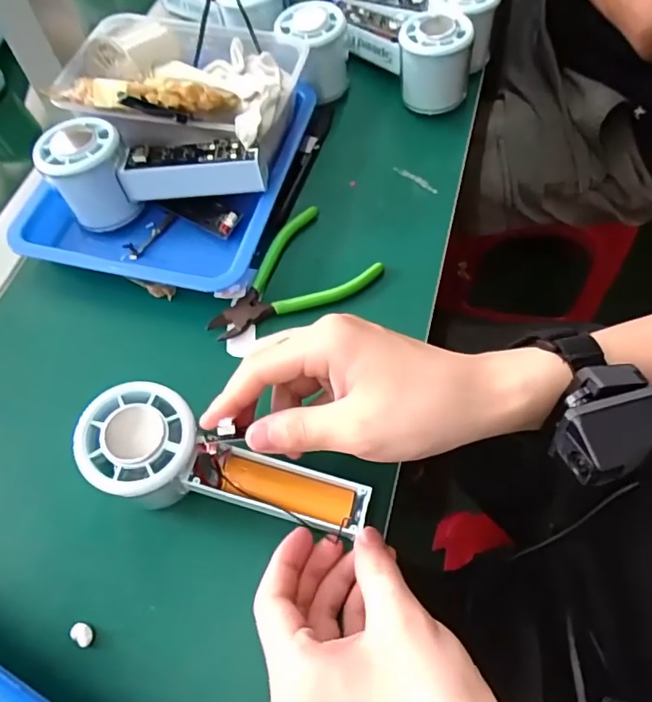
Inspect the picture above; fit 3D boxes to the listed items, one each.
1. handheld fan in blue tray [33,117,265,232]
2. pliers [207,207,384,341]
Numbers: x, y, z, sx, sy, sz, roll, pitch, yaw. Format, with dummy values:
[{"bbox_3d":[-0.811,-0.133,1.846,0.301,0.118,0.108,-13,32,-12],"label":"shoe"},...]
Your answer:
[{"bbox_3d":[-0.119,-0.129,0.378,0.148,0.061,0.055,-7,62,0],"label":"handheld fan in blue tray"},{"bbox_3d":[-0.029,-0.048,0.368,0.118,0.012,0.077,-39,66,-16],"label":"pliers"}]

